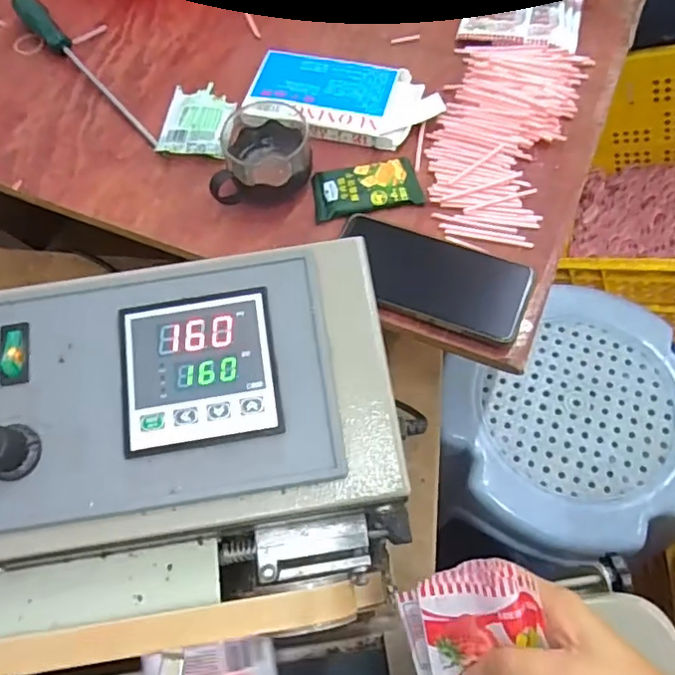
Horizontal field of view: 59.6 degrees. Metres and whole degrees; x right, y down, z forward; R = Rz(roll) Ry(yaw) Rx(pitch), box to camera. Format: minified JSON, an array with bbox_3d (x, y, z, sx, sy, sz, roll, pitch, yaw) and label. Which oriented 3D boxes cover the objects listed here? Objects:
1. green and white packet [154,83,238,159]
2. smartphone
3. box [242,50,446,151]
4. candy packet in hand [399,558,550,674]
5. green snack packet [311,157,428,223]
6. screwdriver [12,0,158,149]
[{"bbox_3d":[-0.136,-0.214,0.579,0.065,0.005,0.090,3,63,5],"label":"green and white packet"},{"bbox_3d":[0.075,-0.050,0.487,0.158,0.015,0.080,19,65,13],"label":"smartphone"},{"bbox_3d":[0.006,-0.233,0.569,0.179,0.020,0.094,12,64,10],"label":"box"},{"bbox_3d":[0.072,0.165,0.286,0.064,0.015,0.101,-17,86,14],"label":"candy packet in hand"},{"bbox_3d":[0.026,-0.134,0.523,0.094,0.009,0.051,-8,62,-1],"label":"green snack packet"},{"bbox_3d":[-0.268,-0.279,0.604,0.030,0.030,0.271,-35,66,-14],"label":"screwdriver"}]

